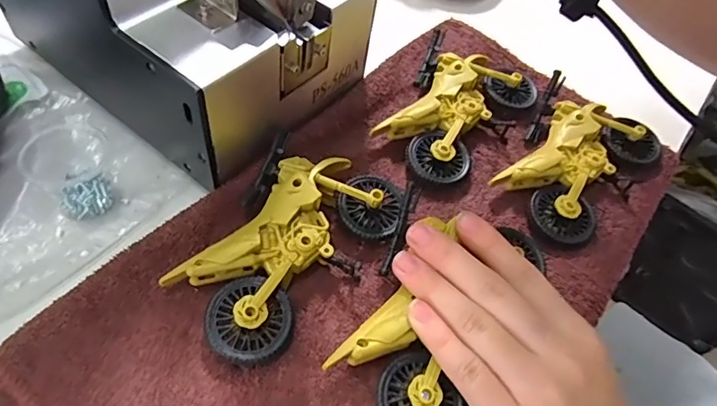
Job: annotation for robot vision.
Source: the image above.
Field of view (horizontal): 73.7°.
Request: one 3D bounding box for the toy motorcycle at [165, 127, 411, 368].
[{"bbox_3d":[-0.032,0.018,0.230,0.071,0.026,0.114,27,55,9],"label":"toy motorcycle"}]

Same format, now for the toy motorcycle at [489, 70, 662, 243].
[{"bbox_3d":[0.130,-0.027,0.286,0.073,0.030,0.107,36,57,15],"label":"toy motorcycle"}]

